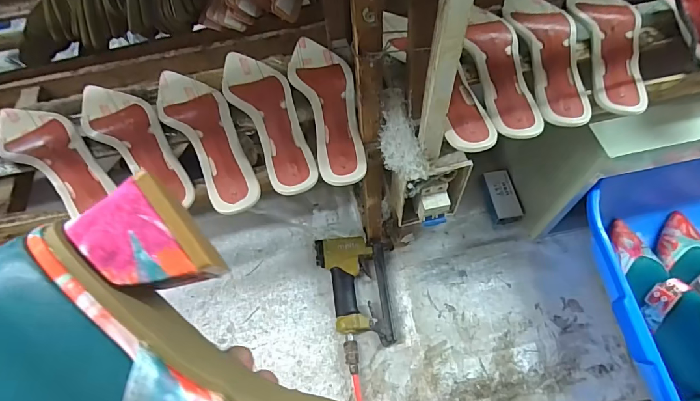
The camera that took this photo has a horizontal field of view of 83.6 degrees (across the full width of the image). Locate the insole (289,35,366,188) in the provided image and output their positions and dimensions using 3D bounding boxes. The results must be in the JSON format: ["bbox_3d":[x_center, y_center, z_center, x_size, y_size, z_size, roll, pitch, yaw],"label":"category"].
[{"bbox_3d":[-0.030,-0.136,0.530,0.077,0.019,0.260,-16,63,-6],"label":"insole"}]

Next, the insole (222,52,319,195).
[{"bbox_3d":[-0.111,-0.118,0.523,0.073,0.018,0.261,-24,64,-10],"label":"insole"}]

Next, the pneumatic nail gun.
[{"bbox_3d":[0.007,0.162,0.708,0.127,0.037,0.193,-7,62,-1],"label":"pneumatic nail gun"}]

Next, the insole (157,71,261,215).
[{"bbox_3d":[-0.189,-0.090,0.511,0.076,0.017,0.264,-28,65,-12],"label":"insole"}]

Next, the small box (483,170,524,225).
[{"bbox_3d":[0.299,-0.007,0.778,0.055,0.032,0.107,-9,62,-3],"label":"small box"}]

